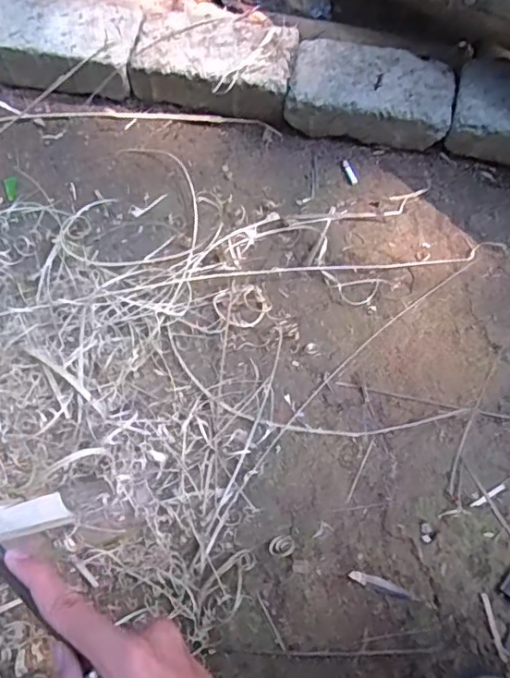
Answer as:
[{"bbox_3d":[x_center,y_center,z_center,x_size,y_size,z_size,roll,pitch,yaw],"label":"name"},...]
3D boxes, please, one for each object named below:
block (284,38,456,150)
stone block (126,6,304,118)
[{"bbox_3d":[0.149,-0.315,0.738,0.199,0.072,0.107,9,70,5],"label":"block"},{"bbox_3d":[-0.048,-0.374,0.766,0.207,0.074,0.148,14,71,7],"label":"stone block"}]

